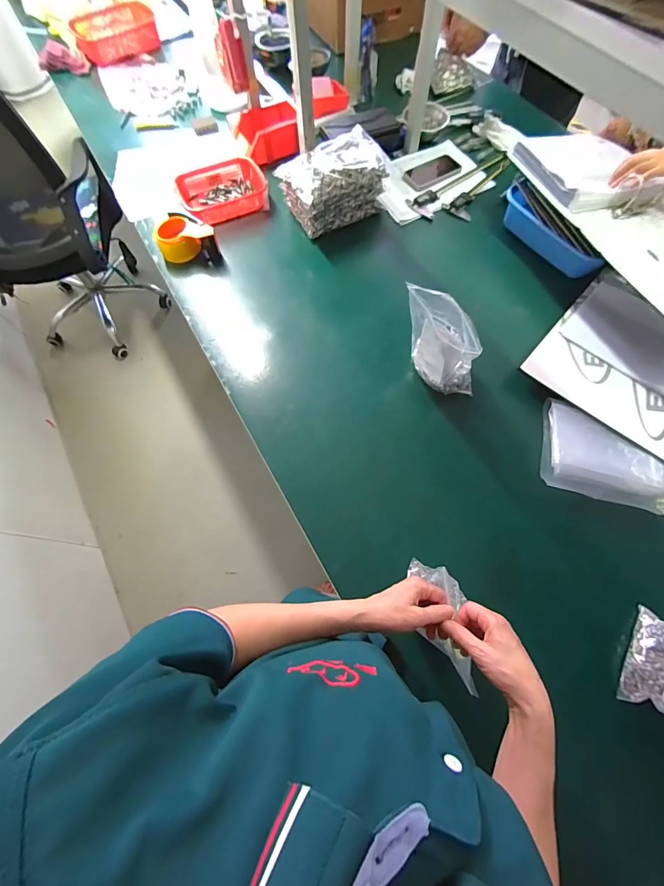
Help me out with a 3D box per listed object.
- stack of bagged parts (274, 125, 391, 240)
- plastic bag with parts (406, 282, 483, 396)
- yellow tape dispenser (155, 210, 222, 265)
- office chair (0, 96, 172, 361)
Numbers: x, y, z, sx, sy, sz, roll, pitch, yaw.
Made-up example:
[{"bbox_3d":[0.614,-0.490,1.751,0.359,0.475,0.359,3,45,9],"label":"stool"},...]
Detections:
[{"bbox_3d":[0.013,-0.630,0.869,0.244,0.120,0.155,-33,72,-12],"label":"stack of bagged parts"},{"bbox_3d":[0.194,-0.162,0.640,0.174,0.212,0.063,25,71,9],"label":"plastic bag with parts"},{"bbox_3d":[-0.344,-0.488,0.843,0.138,0.069,0.105,-10,69,-4],"label":"yellow tape dispenser"},{"bbox_3d":[-1.104,-0.802,1.302,0.629,0.967,0.559,42,74,15],"label":"office chair"}]

